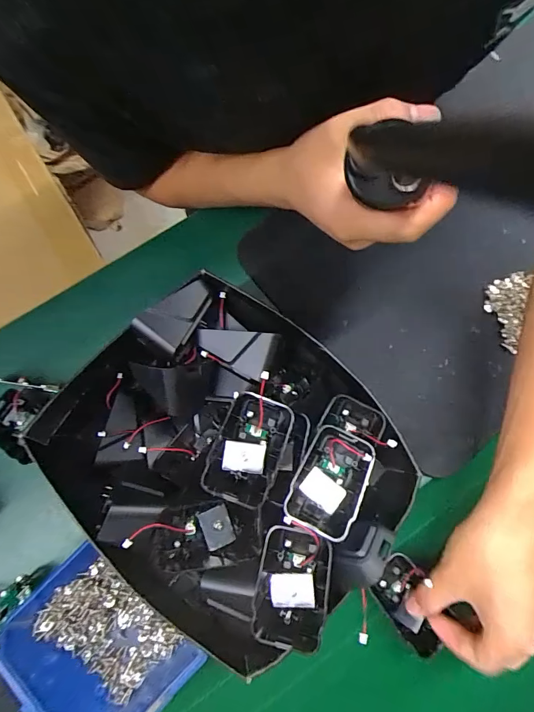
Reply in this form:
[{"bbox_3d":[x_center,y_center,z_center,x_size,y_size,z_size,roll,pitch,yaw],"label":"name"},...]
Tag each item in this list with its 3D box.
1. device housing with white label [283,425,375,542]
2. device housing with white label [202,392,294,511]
[{"bbox_3d":[0.043,0.087,0.279,0.046,0.028,0.071,21,78,4],"label":"device housing with white label"},{"bbox_3d":[-0.012,0.063,0.274,0.045,0.027,0.068,21,78,4],"label":"device housing with white label"}]

